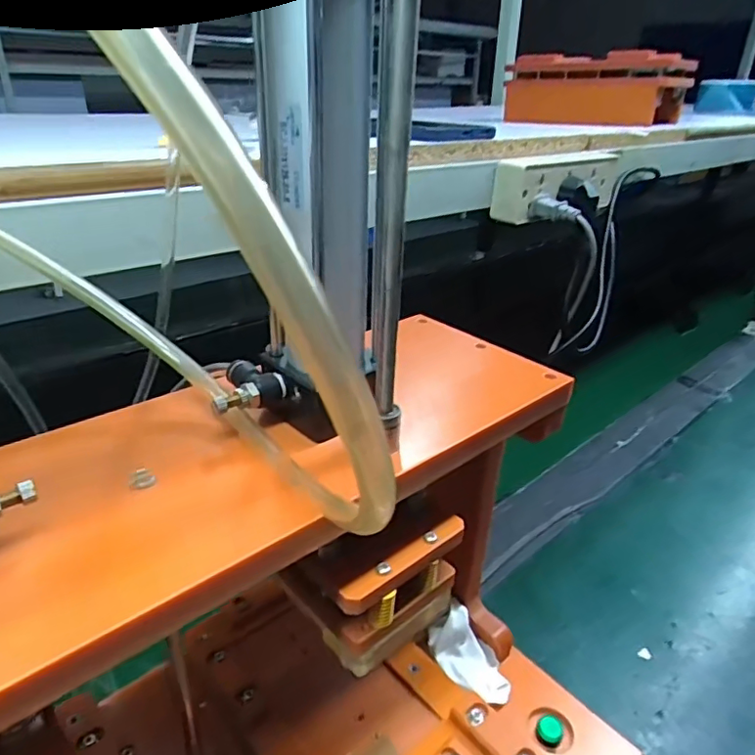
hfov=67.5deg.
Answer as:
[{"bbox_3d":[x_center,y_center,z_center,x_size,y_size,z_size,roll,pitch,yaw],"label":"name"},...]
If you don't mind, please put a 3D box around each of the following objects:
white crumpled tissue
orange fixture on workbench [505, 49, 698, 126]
[{"bbox_3d":[0.066,0.197,0.399,0.038,0.033,0.060,-21,36,-38],"label":"white crumpled tissue"},{"bbox_3d":[0.320,-0.421,0.853,0.108,0.108,0.238,-22,36,-39],"label":"orange fixture on workbench"}]

